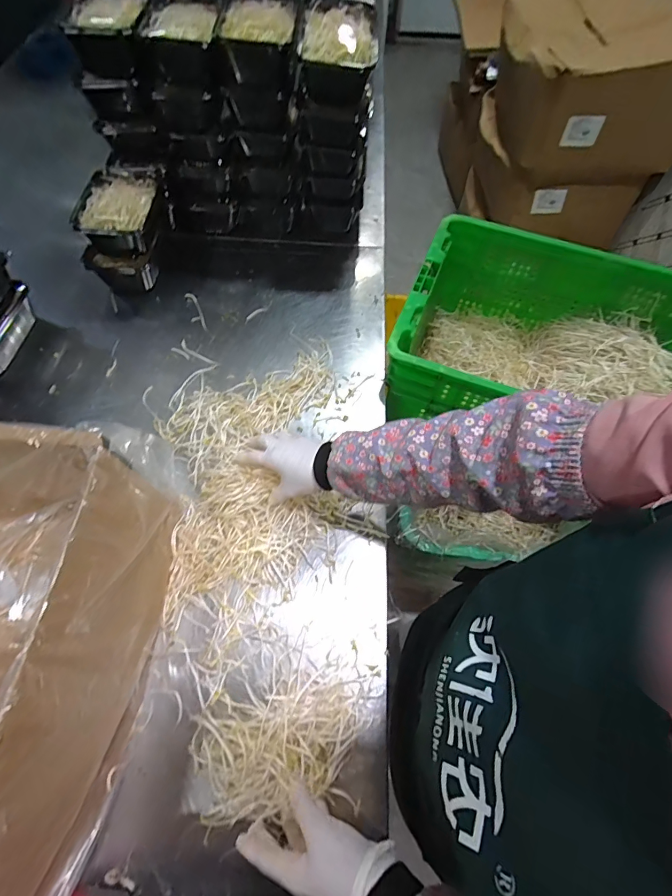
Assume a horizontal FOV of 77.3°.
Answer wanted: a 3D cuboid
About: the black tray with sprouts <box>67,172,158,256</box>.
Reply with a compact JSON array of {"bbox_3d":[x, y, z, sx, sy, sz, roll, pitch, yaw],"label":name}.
[{"bbox_3d":[-0.383,-0.422,0.752,0.127,0.062,0.156,-3,62,-4],"label":"black tray with sprouts"}]

